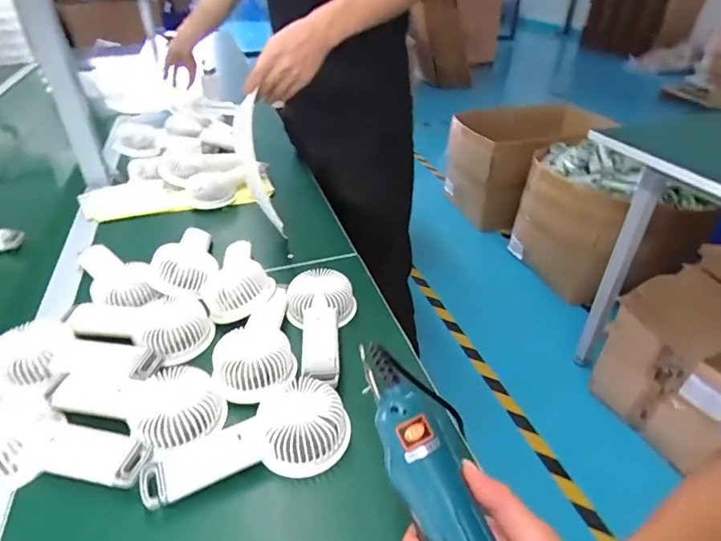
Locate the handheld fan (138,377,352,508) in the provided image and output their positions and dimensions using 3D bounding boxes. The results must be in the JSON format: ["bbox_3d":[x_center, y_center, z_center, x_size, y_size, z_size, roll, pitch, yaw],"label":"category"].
[{"bbox_3d":[-0.102,0.157,0.412,0.182,0.042,0.081,-13,37,-17],"label":"handheld fan"}]

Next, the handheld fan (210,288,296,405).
[{"bbox_3d":[-0.113,0.069,0.523,0.082,0.044,0.174,0,36,1],"label":"handheld fan"}]

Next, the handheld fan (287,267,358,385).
[{"bbox_3d":[-0.045,0.060,0.537,0.083,0.036,0.174,-5,36,-6],"label":"handheld fan"}]

